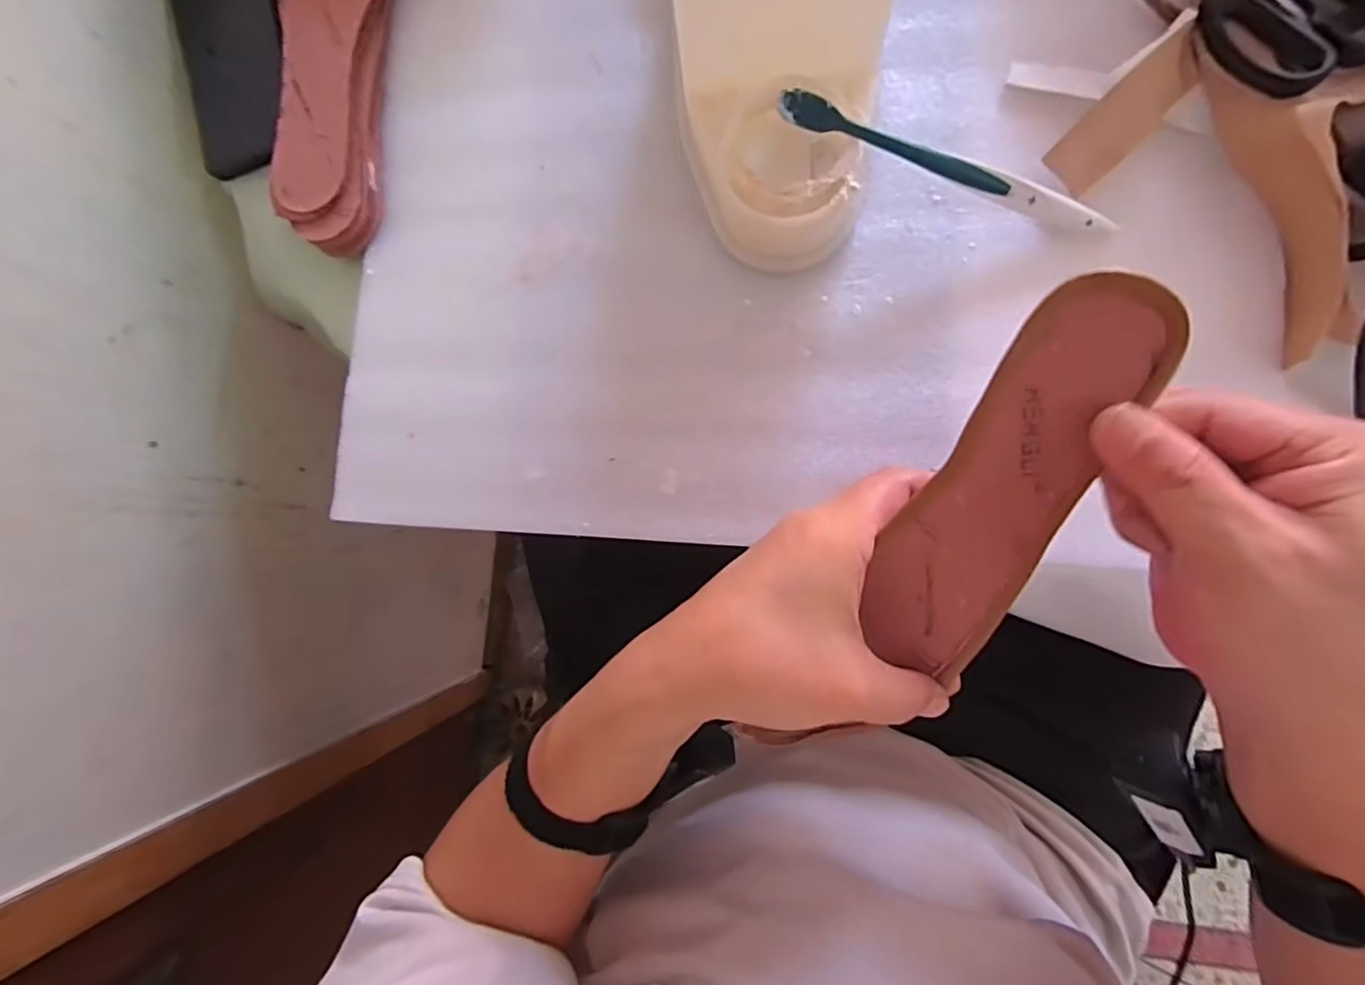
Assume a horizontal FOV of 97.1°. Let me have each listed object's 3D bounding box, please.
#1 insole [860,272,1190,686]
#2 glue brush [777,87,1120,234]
[{"bbox_3d":[0.123,0.000,0.234,0.054,0.005,0.163,24,114,7],"label":"insole"},{"bbox_3d":[0.134,-0.160,0.299,0.183,0.012,0.013,15,88,-10],"label":"glue brush"}]

